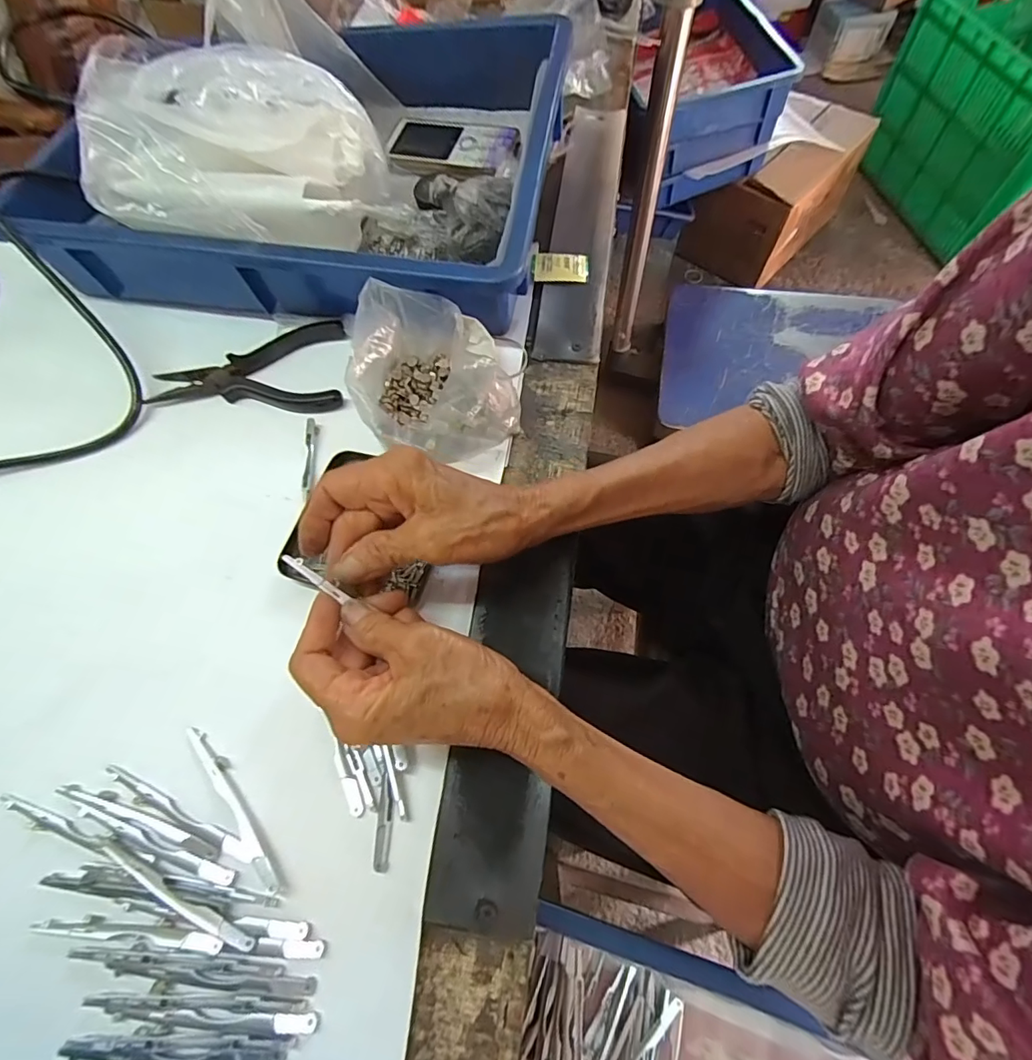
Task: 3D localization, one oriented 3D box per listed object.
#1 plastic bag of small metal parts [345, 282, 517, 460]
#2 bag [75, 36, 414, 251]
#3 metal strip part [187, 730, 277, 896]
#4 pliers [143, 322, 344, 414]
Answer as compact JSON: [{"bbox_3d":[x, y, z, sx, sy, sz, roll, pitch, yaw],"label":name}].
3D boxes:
[{"bbox_3d":[-0.055,-0.105,0.354,0.109,0.059,0.113,-5,65,2],"label":"plastic bag of small metal parts"},{"bbox_3d":[-0.195,-0.267,0.370,0.207,0.101,0.115,-3,65,3],"label":"bag"},{"bbox_3d":[-0.153,0.147,0.274,0.011,0.006,0.100,-38,69,-14],"label":"metal strip part"},{"bbox_3d":[-0.210,-0.122,0.396,0.152,0.012,0.080,-7,65,1],"label":"pliers"}]

